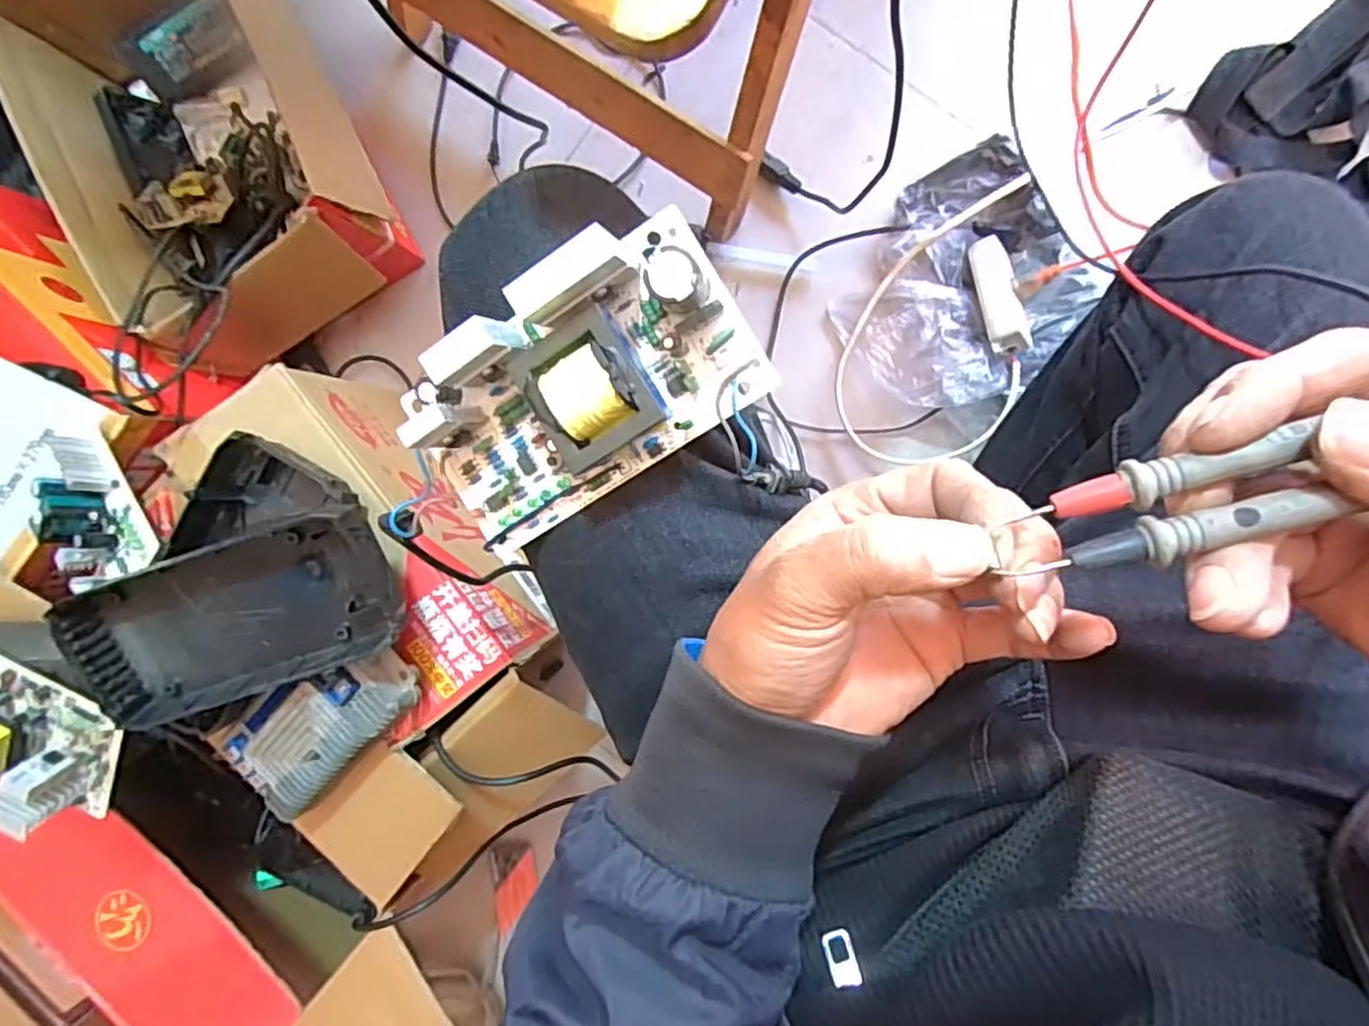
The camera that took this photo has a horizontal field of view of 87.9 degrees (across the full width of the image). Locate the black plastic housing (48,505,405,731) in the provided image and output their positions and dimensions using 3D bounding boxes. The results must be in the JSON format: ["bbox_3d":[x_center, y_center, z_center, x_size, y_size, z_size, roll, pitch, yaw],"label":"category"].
[{"bbox_3d":[-0.314,0.074,0.503,0.229,0.045,0.109,-20,110,3],"label":"black plastic housing"}]

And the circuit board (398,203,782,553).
[{"bbox_3d":[-0.050,-0.054,0.308,0.159,0.053,0.091,-32,88,10],"label":"circuit board"}]

